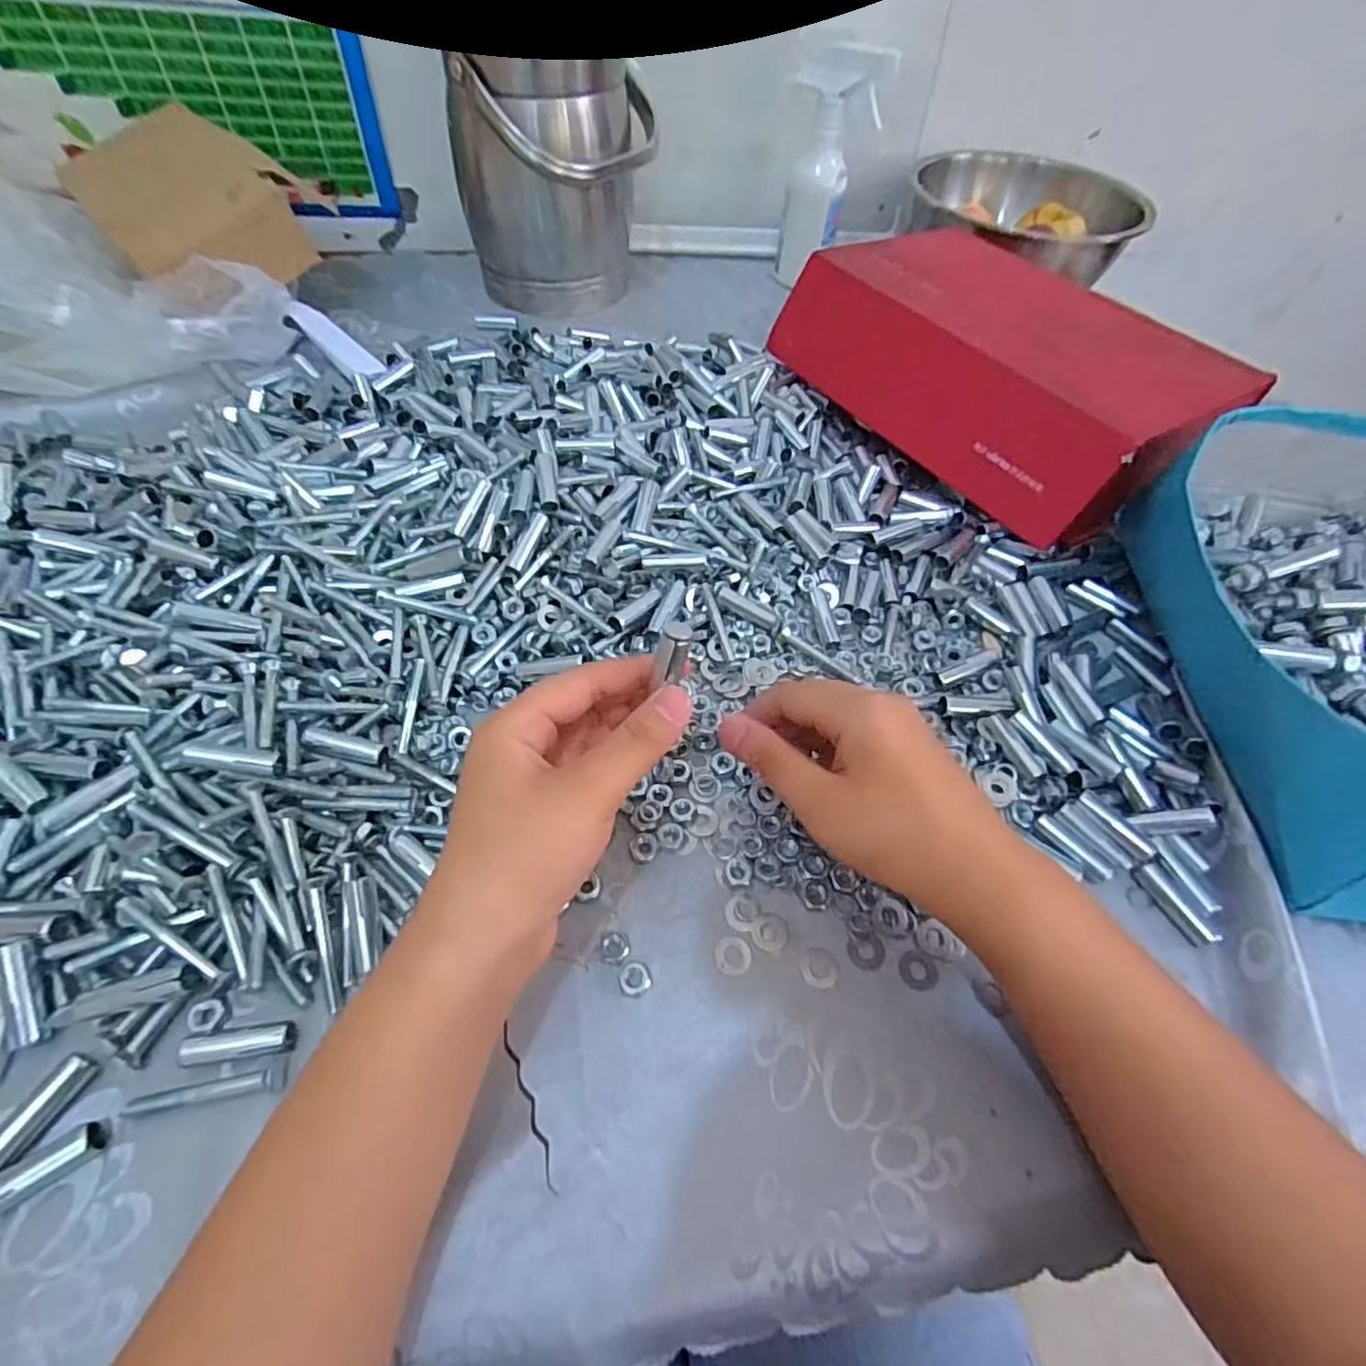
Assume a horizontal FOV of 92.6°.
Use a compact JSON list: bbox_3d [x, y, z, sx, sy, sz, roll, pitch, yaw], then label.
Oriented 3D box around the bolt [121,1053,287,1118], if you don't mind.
[{"bbox_3d":[-0.184,0.157,0.252,0.054,0.009,0.011,-8,61,-9],"label":"bolt"}]

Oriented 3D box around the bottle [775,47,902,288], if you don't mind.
[{"bbox_3d":[0.142,-0.497,0.642,0.081,0.185,0.051,12,53,5],"label":"bottle"}]

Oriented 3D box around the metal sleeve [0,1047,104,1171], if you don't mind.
[{"bbox_3d":[-0.238,0.158,0.242,0.011,0.007,0.042,24,55,14],"label":"metal sleeve"}]

